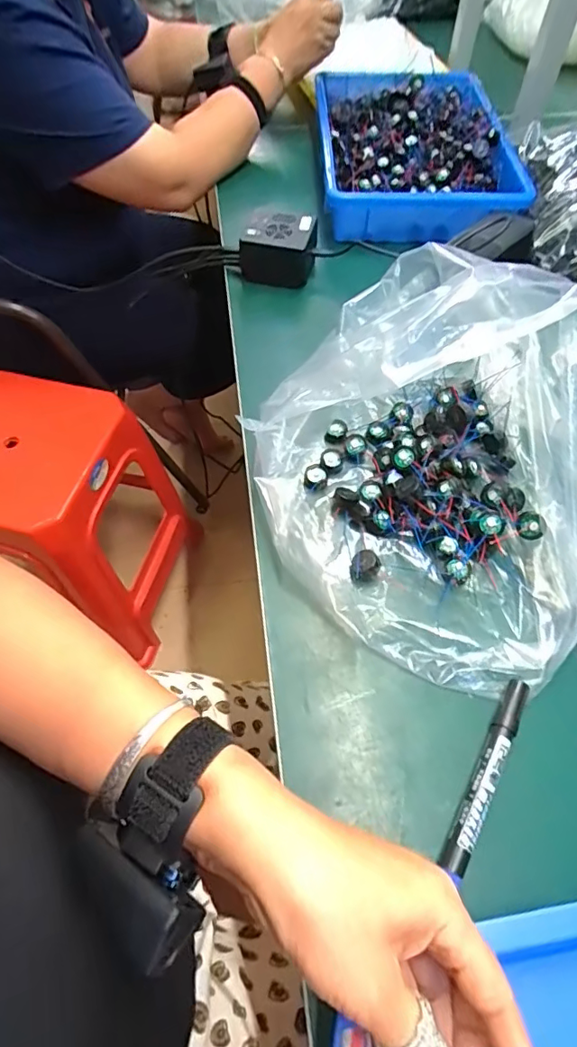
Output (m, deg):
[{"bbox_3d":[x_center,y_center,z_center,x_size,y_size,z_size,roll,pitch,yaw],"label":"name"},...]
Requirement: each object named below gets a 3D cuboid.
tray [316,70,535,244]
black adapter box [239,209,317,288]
[{"bbox_3d":[0.169,-0.531,0.732,0.246,0.067,0.383,-1,58,0],"label":"tray"},{"bbox_3d":[-0.012,-0.324,0.608,0.087,0.064,0.056,1,58,1],"label":"black adapter box"}]

